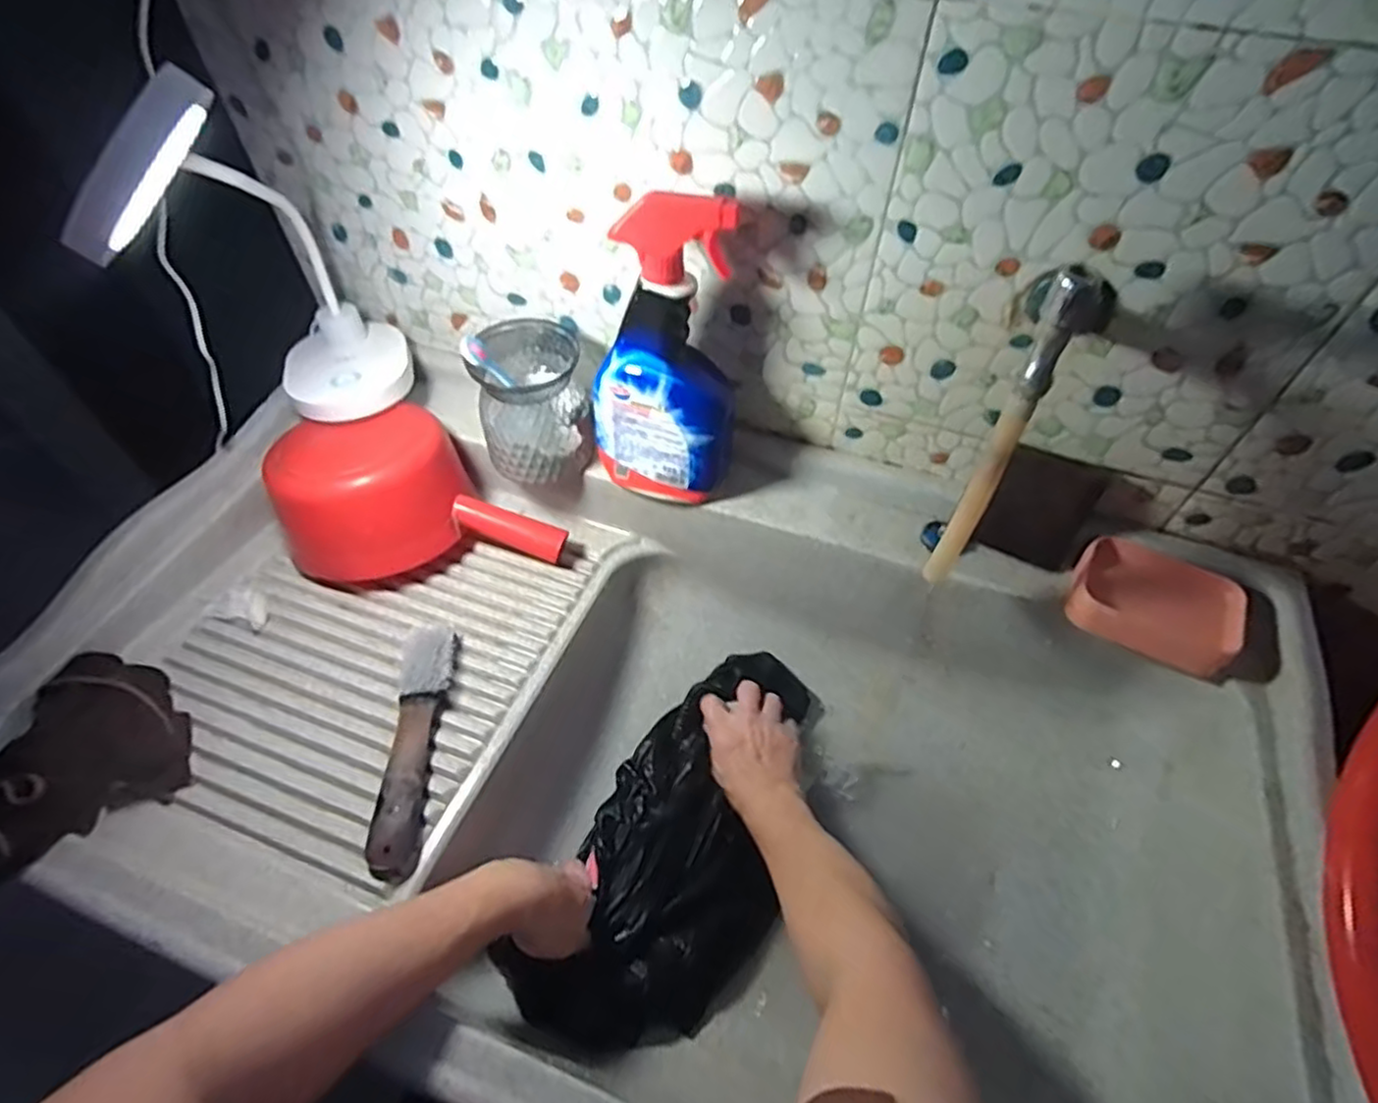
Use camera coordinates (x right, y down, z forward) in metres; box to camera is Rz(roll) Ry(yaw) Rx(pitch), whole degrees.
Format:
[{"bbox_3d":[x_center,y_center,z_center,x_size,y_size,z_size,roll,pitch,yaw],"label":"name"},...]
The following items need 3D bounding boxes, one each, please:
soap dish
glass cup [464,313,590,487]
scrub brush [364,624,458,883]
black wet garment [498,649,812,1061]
[{"bbox_3d":[0.391,0.042,0.577,0.122,0.034,0.092,28,57,18],"label":"soap dish"},{"bbox_3d":[-0.151,-0.146,0.660,0.097,0.111,0.106,1,53,-1],"label":"glass cup"},{"bbox_3d":[-0.219,0.148,0.547,0.037,0.025,0.206,0,53,-2],"label":"scrub brush"},{"bbox_3d":[0.003,0.255,0.631,0.176,0.050,0.369,19,53,13],"label":"black wet garment"}]

